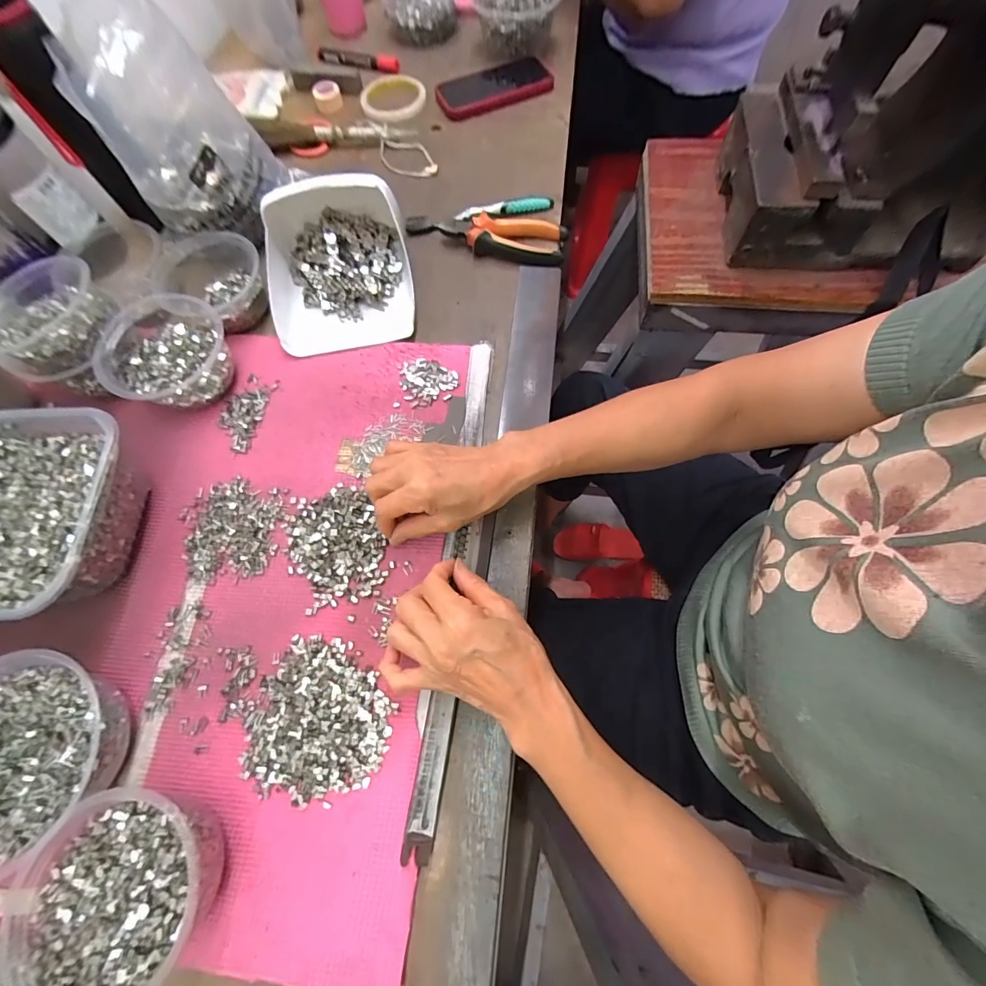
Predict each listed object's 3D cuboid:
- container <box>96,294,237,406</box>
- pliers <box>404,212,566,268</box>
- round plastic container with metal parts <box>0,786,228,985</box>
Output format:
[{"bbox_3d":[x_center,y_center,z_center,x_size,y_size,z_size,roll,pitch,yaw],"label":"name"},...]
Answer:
[{"bbox_3d":[-0.326,-0.138,0.438,0.107,0.061,0.110,-1,68,3],"label":"container"},{"bbox_3d":[-0.010,-0.313,0.517,0.197,0.018,0.056,16,70,10],"label":"pliers"},{"bbox_3d":[-0.241,0.259,0.283,0.115,0.058,0.110,-1,69,2],"label":"round plastic container with metal parts"}]

